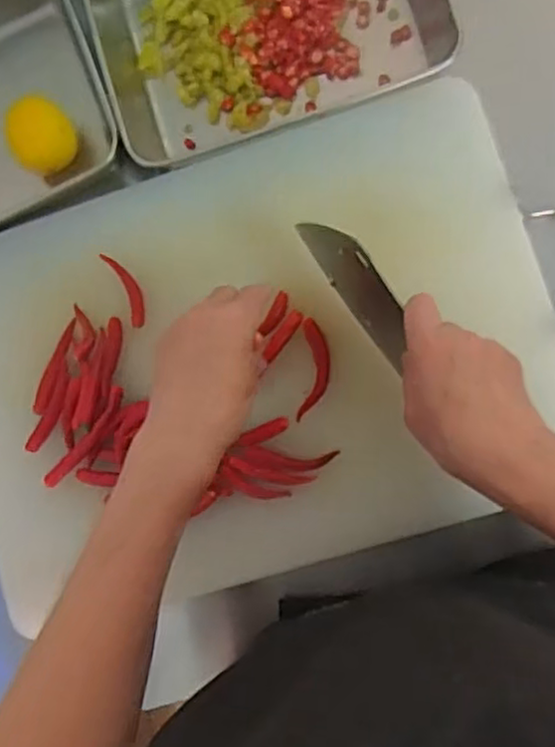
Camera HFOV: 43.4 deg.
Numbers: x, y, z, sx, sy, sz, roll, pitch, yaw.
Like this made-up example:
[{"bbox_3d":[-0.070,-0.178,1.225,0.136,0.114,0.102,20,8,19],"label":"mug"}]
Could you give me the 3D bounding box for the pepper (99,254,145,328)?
[{"bbox_3d":[-0.114,-0.064,0.532,0.016,0.010,0.059,-24,83,5],"label":"pepper"}]

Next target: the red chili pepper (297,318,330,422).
[{"bbox_3d":[0.028,-0.002,0.512,0.020,0.007,0.073,4,86,8],"label":"red chili pepper"}]

